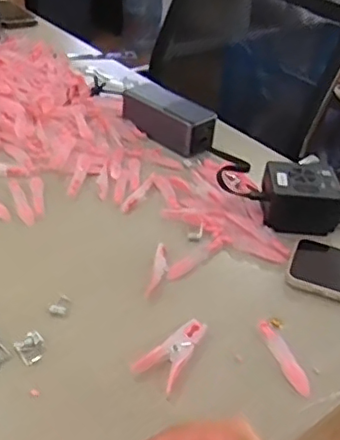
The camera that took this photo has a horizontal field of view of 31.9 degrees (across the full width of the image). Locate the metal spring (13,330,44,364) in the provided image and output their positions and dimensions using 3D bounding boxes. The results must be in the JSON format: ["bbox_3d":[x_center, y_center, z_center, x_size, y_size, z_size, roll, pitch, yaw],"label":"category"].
[{"bbox_3d":[-0.111,0.103,0.480,0.023,0.007,0.024,-29,50,-36],"label":"metal spring"}]

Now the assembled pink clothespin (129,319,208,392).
[{"bbox_3d":[0.002,0.105,0.486,0.037,0.012,0.073,23,42,20],"label":"assembled pink clothespin"}]

